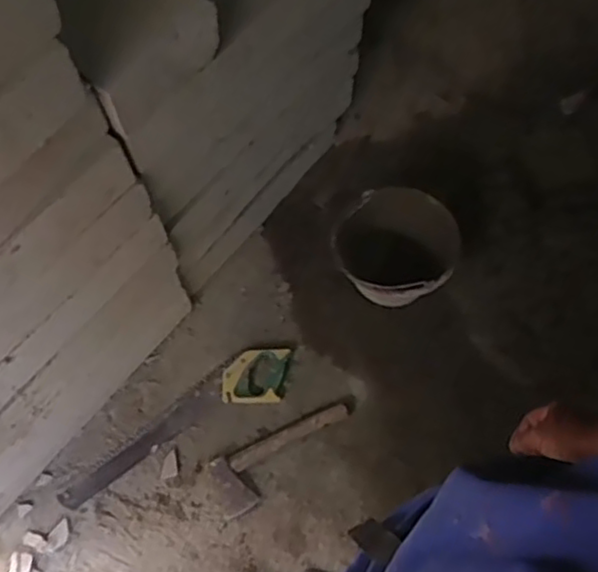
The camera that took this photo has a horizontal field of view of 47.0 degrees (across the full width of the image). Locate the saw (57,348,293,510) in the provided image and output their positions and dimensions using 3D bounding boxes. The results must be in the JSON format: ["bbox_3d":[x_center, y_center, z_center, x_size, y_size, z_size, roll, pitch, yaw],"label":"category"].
[{"bbox_3d":[-0.245,0.275,1.403,0.527,0.030,0.104,-28,69,-11],"label":"saw"}]

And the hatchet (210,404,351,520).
[{"bbox_3d":[-0.024,0.342,1.372,0.302,0.035,0.113,-23,68,-9],"label":"hatchet"}]

